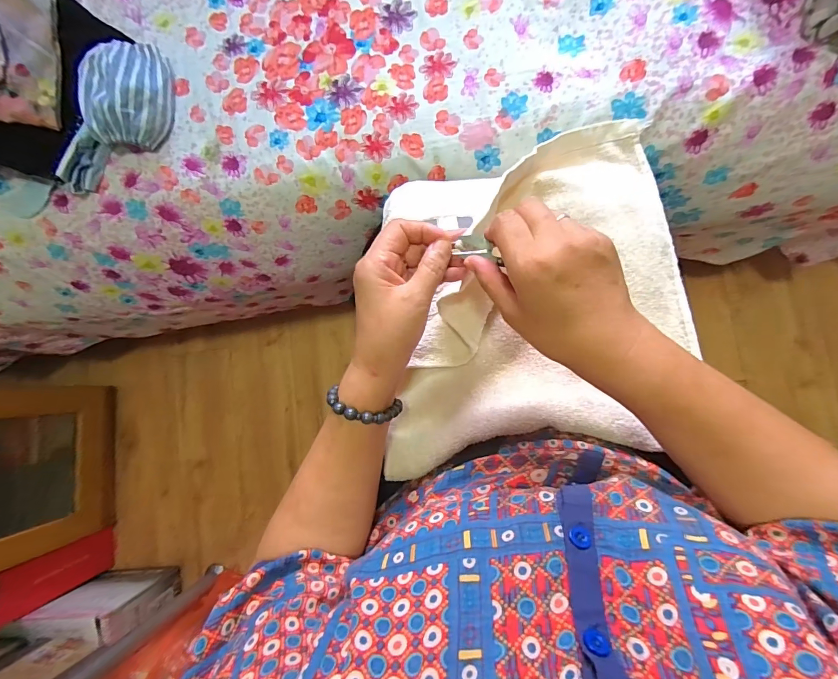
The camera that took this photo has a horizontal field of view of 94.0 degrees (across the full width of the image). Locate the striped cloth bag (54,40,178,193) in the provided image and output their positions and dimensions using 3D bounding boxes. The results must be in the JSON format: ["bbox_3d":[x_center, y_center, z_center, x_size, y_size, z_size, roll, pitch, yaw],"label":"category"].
[{"bbox_3d":[-0.373,-0.275,0.487,0.108,0.055,0.197,18,92,7],"label":"striped cloth bag"}]

